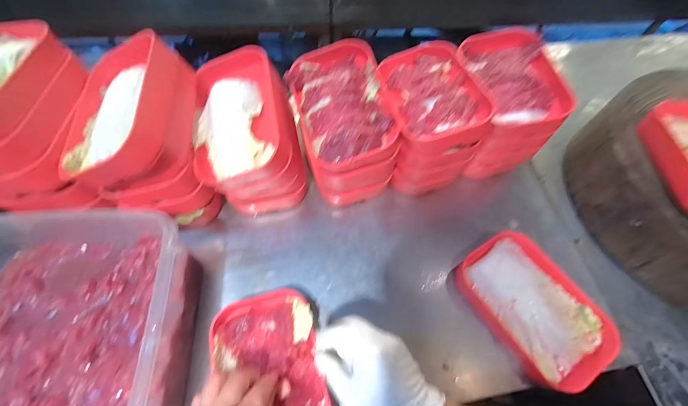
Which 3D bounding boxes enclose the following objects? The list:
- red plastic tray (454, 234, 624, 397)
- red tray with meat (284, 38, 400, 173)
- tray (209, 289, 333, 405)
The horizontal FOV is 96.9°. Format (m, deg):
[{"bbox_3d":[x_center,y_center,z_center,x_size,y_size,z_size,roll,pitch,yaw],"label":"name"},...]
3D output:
[{"bbox_3d":[0.251,0.141,0.416,0.127,0.046,0.187,-30,66,-17],"label":"red plastic tray"},{"bbox_3d":[-0.002,-0.138,0.430,0.129,0.052,0.191,-17,63,-11],"label":"red tray with meat"},{"bbox_3d":[-0.086,0.201,0.355,0.120,0.033,0.194,-13,63,-9],"label":"tray"}]

